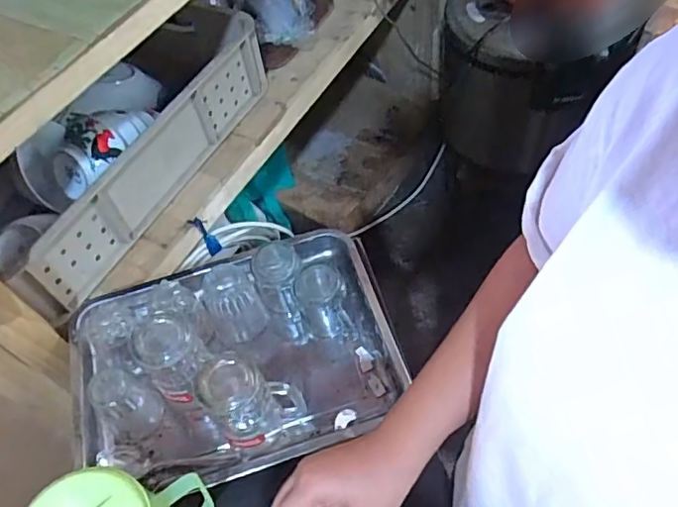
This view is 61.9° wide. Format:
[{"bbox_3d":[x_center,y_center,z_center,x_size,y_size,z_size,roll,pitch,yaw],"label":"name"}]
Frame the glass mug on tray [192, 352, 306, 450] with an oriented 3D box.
[{"bbox_3d":[-0.095,0.167,0.630,0.102,0.120,0.073,-4,56,1],"label":"glass mug on tray"}]

